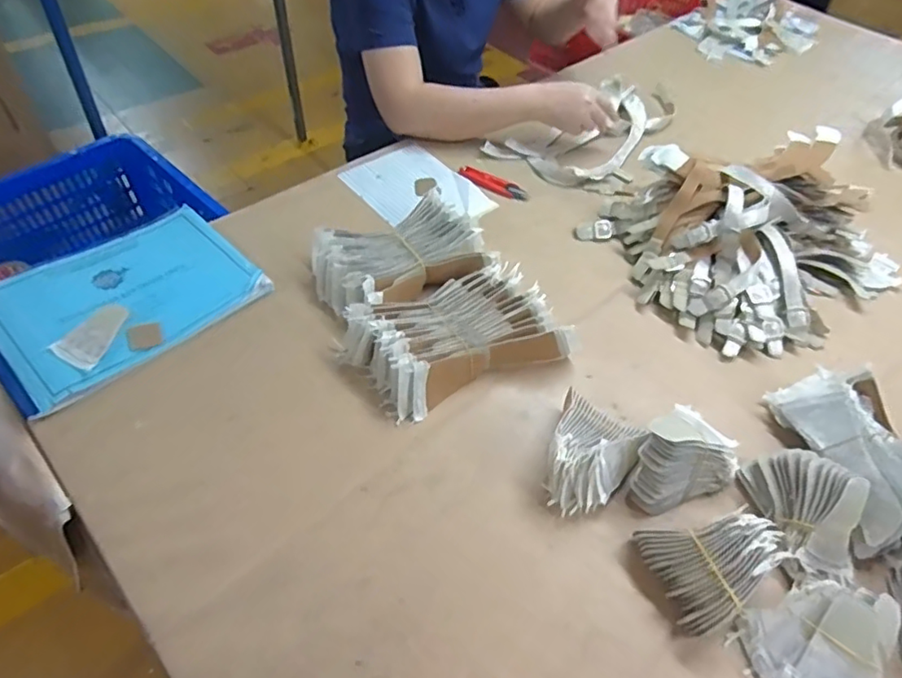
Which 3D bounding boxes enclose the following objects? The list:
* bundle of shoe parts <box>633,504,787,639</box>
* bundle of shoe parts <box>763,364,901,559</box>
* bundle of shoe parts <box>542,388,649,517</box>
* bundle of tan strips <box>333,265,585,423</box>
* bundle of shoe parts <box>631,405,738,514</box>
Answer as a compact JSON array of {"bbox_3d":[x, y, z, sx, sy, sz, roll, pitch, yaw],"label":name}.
[{"bbox_3d":[0.231,0.196,0.516,0.103,0.060,0.091,-14,51,-14],"label":"bundle of shoe parts"},{"bbox_3d":[0.418,0.111,0.595,0.112,0.064,0.182,-10,51,-11],"label":"bundle of shoe parts"},{"bbox_3d":[0.141,0.114,0.582,0.084,0.060,0.118,18,51,13],"label":"bundle of shoe parts"},{"bbox_3d":[0.003,-0.002,0.673,0.233,0.060,0.138,-21,53,-19],"label":"bundle of tan strips"},{"bbox_3d":[0.228,0.116,0.568,0.106,0.084,0.078,-32,58,-26],"label":"bundle of shoe parts"}]

